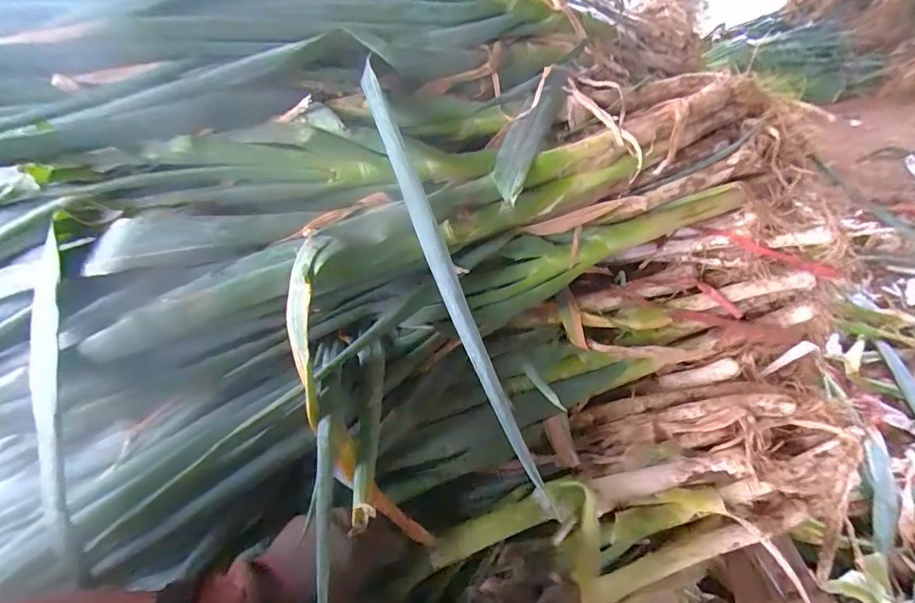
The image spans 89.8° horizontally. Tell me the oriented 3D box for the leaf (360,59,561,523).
[{"bbox_3d":[-0.012,-0.030,0.350,0.021,0.012,0.372,-18,73,-14],"label":"leaf"}]

